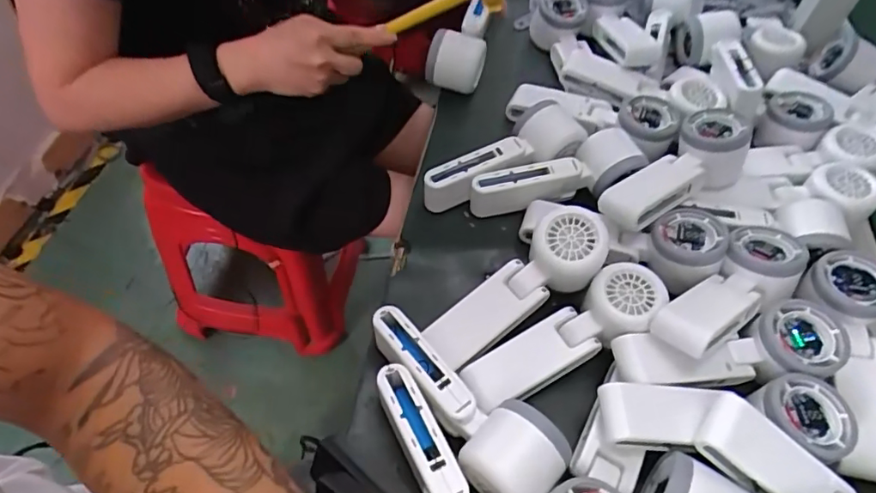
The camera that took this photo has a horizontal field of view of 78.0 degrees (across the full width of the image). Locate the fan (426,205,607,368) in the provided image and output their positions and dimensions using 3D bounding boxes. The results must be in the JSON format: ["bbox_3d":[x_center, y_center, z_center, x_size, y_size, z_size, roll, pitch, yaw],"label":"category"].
[{"bbox_3d":[0.063,0.032,0.419,0.157,0.042,0.052,-39,64,-1],"label":"fan"}]

